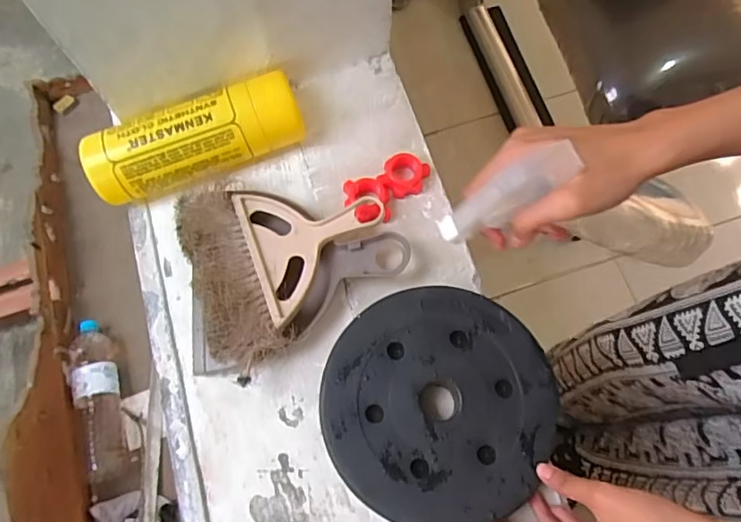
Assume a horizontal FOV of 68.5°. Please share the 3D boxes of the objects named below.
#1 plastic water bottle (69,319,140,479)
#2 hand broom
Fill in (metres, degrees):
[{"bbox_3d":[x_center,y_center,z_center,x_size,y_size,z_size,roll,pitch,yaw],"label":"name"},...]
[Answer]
[{"bbox_3d":[-0.540,0.267,1.076,0.094,0.083,0.320,-23,71,-7],"label":"plastic water bottle"},{"bbox_3d":[-0.075,-0.013,0.469,0.162,0.024,0.163,-21,71,-7],"label":"hand broom"}]

